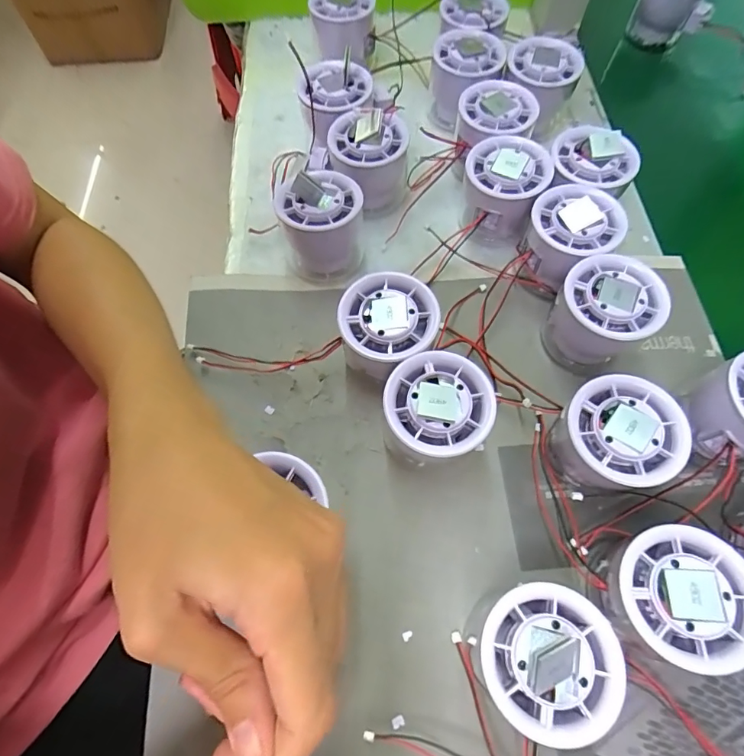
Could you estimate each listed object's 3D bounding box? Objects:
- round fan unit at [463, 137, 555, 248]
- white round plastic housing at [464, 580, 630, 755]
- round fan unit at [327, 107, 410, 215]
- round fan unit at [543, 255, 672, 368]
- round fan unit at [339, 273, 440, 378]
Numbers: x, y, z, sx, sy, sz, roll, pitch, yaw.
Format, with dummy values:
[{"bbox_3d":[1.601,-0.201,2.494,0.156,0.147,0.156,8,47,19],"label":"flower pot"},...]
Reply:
[{"bbox_3d":[0.093,-0.131,0.330,0.054,0.053,0.052,-1,64,2],"label":"round fan unit"},{"bbox_3d":[0.076,0.128,0.212,0.057,0.054,0.056,-5,65,-3],"label":"white round plastic housing"},{"bbox_3d":[-0.002,-0.162,0.344,0.057,0.062,0.056,-4,64,0],"label":"round fan unit"},{"bbox_3d":[0.140,-0.034,0.287,0.058,0.061,0.054,-1,64,2],"label":"round fan unit"},{"bbox_3d":[0.011,-0.025,0.284,0.054,0.056,0.056,-1,64,2],"label":"round fan unit"}]

